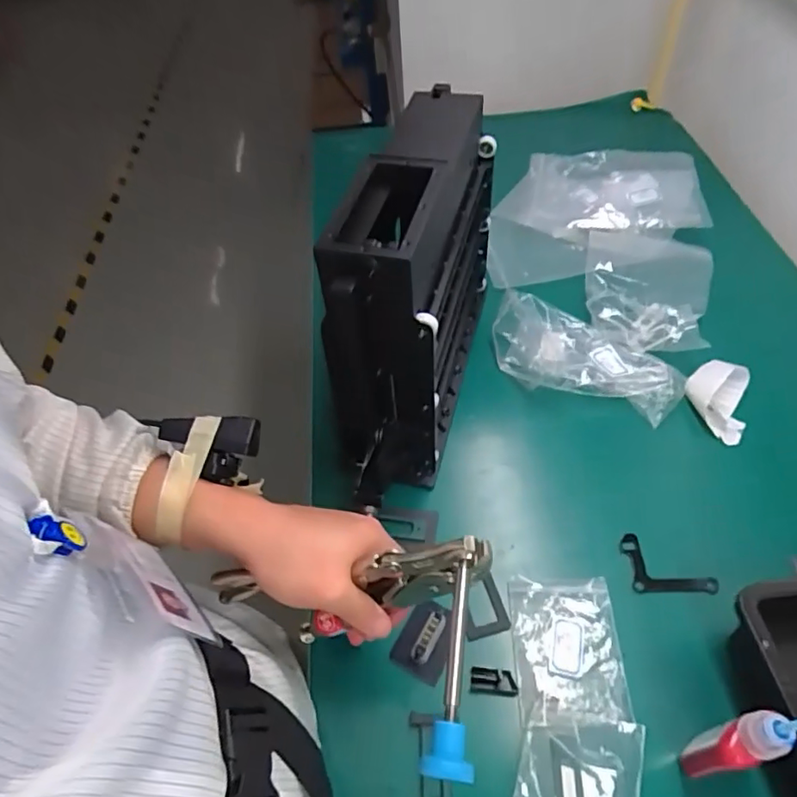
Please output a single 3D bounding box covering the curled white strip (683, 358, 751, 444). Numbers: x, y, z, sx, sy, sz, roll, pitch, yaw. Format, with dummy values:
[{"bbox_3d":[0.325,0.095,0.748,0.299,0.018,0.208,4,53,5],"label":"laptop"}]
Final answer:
[{"bbox_3d":[0.370,0.000,0.657,0.069,0.033,0.096,13,54,15],"label":"curled white strip"}]

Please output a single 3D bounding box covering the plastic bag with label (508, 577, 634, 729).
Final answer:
[{"bbox_3d":[0.153,0.225,0.513,0.093,0.005,0.123,-2,52,3],"label":"plastic bag with label"}]

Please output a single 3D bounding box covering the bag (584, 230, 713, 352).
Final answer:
[{"bbox_3d":[0.336,-0.155,0.765,0.165,0.033,0.237,10,53,13],"label":"bag"}]

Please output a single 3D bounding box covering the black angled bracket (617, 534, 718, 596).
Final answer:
[{"bbox_3d":[0.266,0.164,0.561,0.082,0.008,0.058,-1,52,4],"label":"black angled bracket"}]

